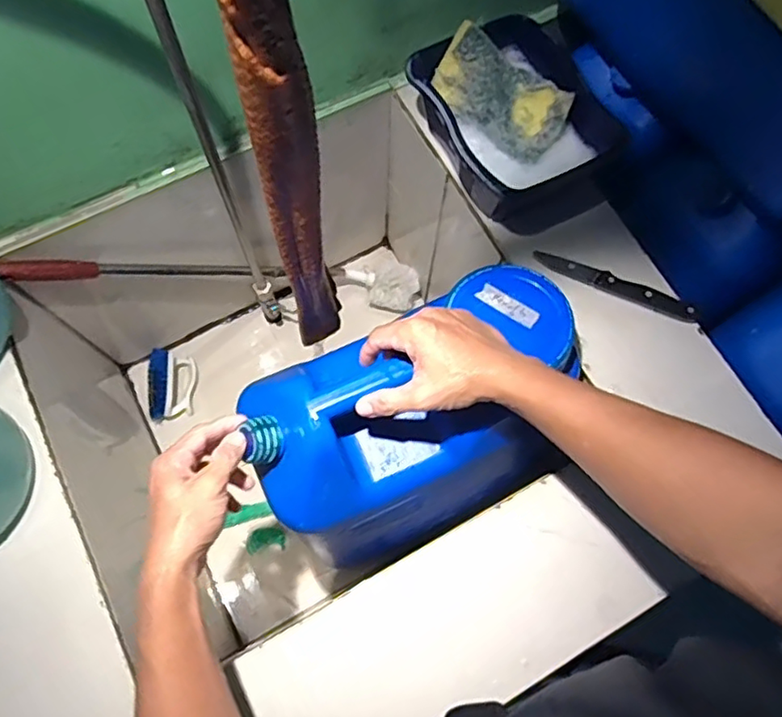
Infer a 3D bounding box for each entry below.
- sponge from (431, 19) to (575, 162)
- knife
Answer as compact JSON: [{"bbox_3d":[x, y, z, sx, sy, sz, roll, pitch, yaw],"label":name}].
[{"bbox_3d":[0.114,-0.274,0.629,0.142,0.017,0.078,34,107,-3],"label":"sponge"},{"bbox_3d":[0.232,-0.075,0.622,0.171,0.013,0.021,24,72,6],"label":"knife"}]

